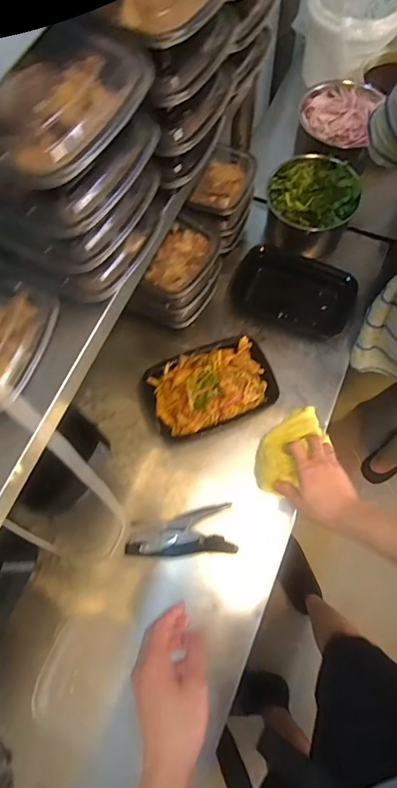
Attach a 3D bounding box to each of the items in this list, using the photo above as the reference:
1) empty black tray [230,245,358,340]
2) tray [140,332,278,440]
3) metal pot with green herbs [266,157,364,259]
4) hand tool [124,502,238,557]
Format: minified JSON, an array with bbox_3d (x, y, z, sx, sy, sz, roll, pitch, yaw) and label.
[{"bbox_3d":[0.168,-0.182,0.746,0.213,0.049,0.118,22,72,8],"label":"empty black tray"},{"bbox_3d":[0.016,-0.011,0.680,0.204,0.064,0.136,-21,72,-7],"label":"tray"},{"bbox_3d":[0.203,-0.344,0.771,0.157,0.099,0.151,0,70,1],"label":"metal pot with green herbs"},{"bbox_3d":[-0.027,0.210,0.621,0.158,0.013,0.067,-9,71,-3],"label":"hand tool"}]

